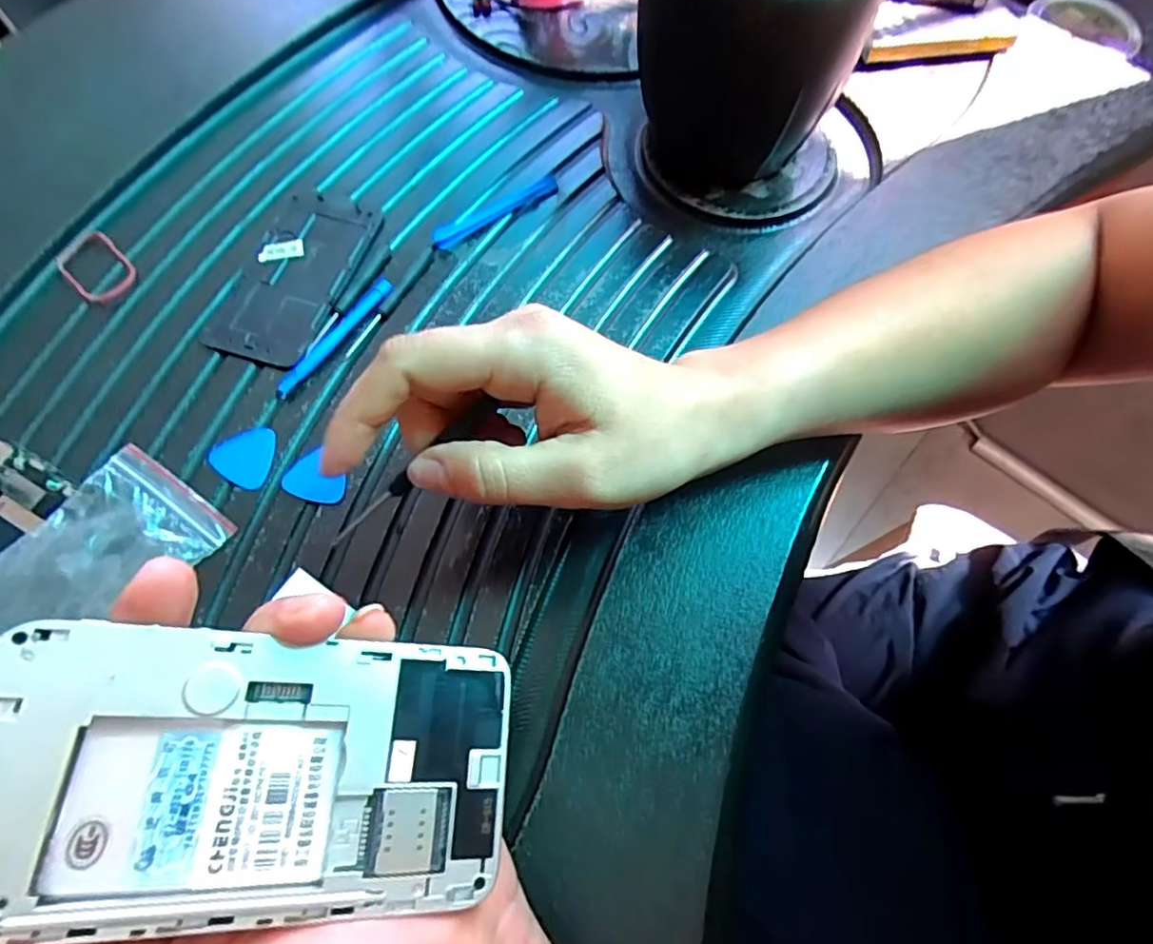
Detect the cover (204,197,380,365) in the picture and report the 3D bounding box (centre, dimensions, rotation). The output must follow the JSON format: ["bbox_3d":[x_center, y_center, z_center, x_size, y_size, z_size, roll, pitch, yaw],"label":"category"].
[{"bbox_3d":[-0.155,-0.109,0.335,0.062,0.004,0.110,14,68,6],"label":"cover"}]

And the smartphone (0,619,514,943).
[{"bbox_3d":[-0.074,0.070,0.143,0.116,0.007,0.059,10,69,-20],"label":"smartphone"}]

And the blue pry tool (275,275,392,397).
[{"bbox_3d":[-0.128,-0.073,0.318,0.012,0.004,0.084,33,71,12],"label":"blue pry tool"}]

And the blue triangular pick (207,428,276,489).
[{"bbox_3d":[-0.164,-0.008,0.296,0.029,0.004,0.031,5,66,-3],"label":"blue triangular pick"}]

